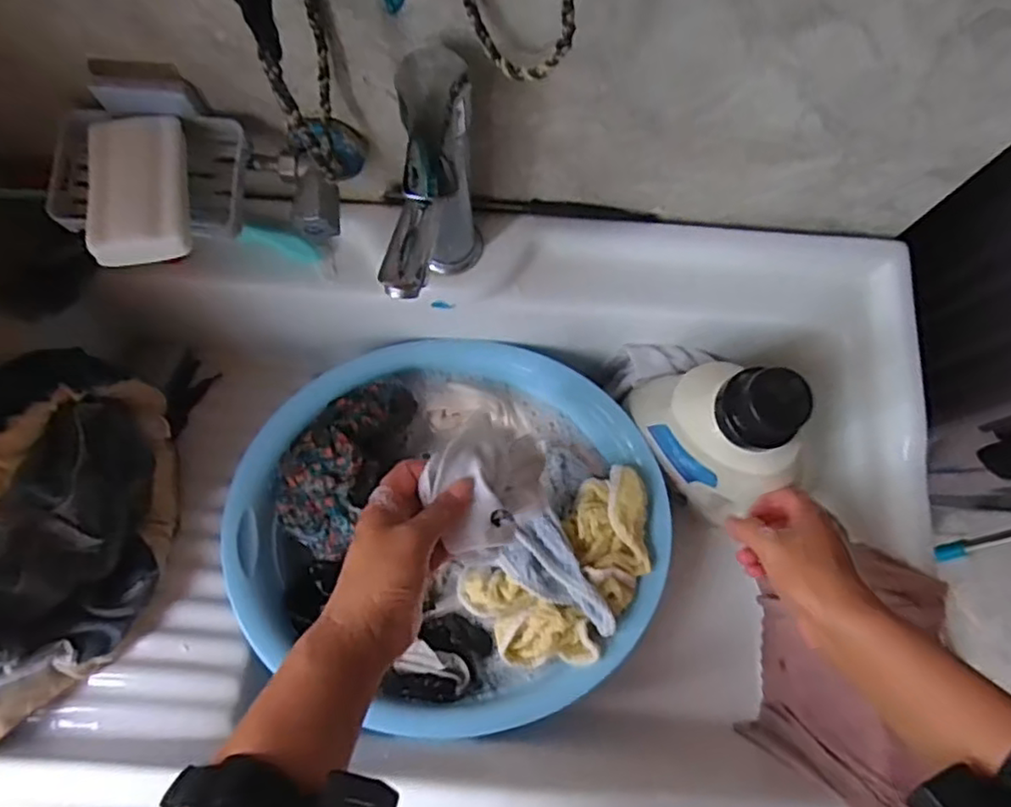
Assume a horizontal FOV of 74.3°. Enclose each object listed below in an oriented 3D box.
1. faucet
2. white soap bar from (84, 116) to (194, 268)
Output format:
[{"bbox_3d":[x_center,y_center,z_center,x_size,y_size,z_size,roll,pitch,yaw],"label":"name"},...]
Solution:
[{"bbox_3d":[-0.048,-0.125,0.474,0.047,0.201,0.133,8,76,0],"label":"faucet"},{"bbox_3d":[-0.246,-0.143,0.444,0.061,0.022,0.112,-12,77,-5],"label":"white soap bar"}]

